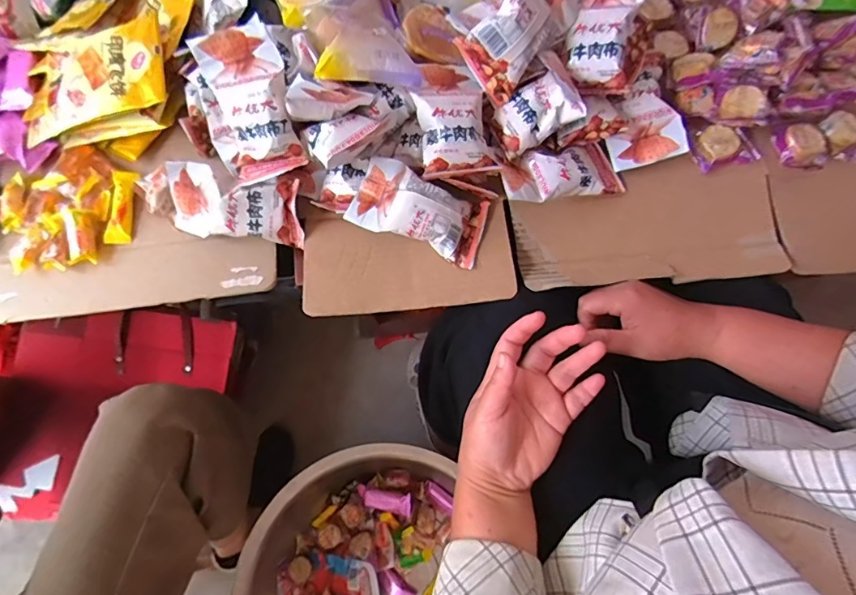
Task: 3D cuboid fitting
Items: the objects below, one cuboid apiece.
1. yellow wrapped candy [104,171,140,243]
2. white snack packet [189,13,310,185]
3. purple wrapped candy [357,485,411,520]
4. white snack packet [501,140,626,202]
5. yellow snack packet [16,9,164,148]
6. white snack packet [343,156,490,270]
[{"bbox_3d":[-0.346,-0.102,0.528,0.027,0.015,0.084,0,72,3],"label":"yellow wrapped candy"},{"bbox_3d":[-0.174,-0.189,0.463,0.083,0.022,0.135,-14,111,7],"label":"white snack packet"},{"bbox_3d":[-0.078,0.358,0.826,0.098,0.022,0.036,9,72,6],"label":"purple wrapped candy"},{"bbox_3d":[0.136,-0.130,0.485,0.141,0.024,0.061,-13,71,-21],"label":"white snack packet"},{"bbox_3d":[-0.374,-0.253,0.514,0.183,0.018,0.127,-11,82,13],"label":"yellow snack packet"},{"bbox_3d":[-0.008,-0.091,0.485,0.135,0.043,0.074,18,73,8],"label":"white snack packet"}]

